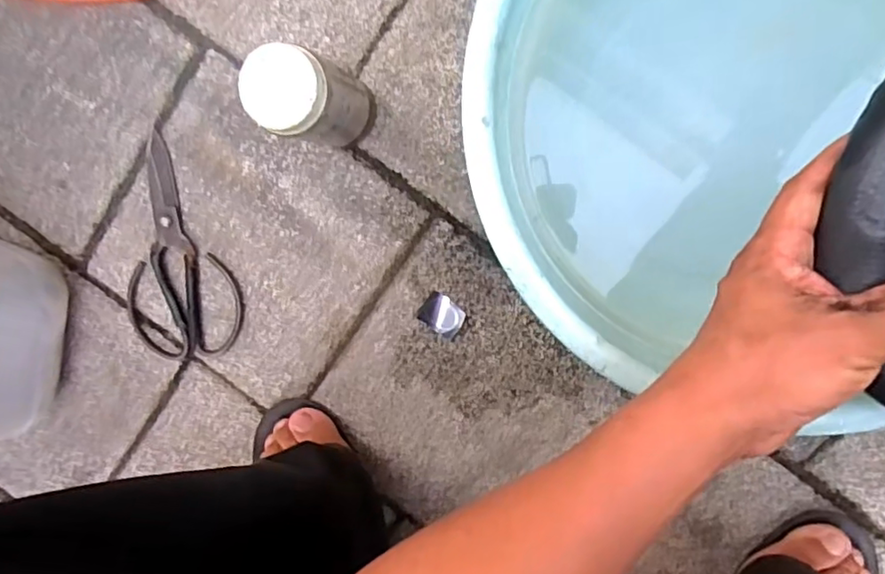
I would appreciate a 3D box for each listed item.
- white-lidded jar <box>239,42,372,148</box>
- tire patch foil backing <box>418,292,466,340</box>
[{"bbox_3d":[-0.094,-0.136,0.442,0.060,0.127,0.057,1,97,7],"label":"white-lidded jar"},{"bbox_3d":[0.000,0.024,0.517,0.036,0.010,0.030,35,100,2],"label":"tire patch foil backing"}]

